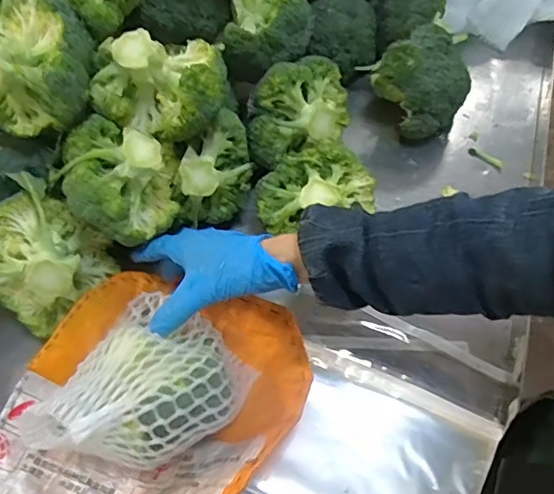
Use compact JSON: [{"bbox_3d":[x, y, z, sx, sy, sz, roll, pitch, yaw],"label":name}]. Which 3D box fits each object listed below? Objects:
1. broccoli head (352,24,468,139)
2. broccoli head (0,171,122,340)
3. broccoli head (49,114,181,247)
[{"bbox_3d":[0.169,-0.197,0.674,0.098,0.100,0.101,1,62,-2],"label":"broccoli head"},{"bbox_3d":[-0.223,0.008,0.522,0.102,0.094,0.105,24,63,10],"label":"broccoli head"},{"bbox_3d":[-0.148,-0.057,0.522,0.097,0.088,0.102,1,62,-2],"label":"broccoli head"}]

